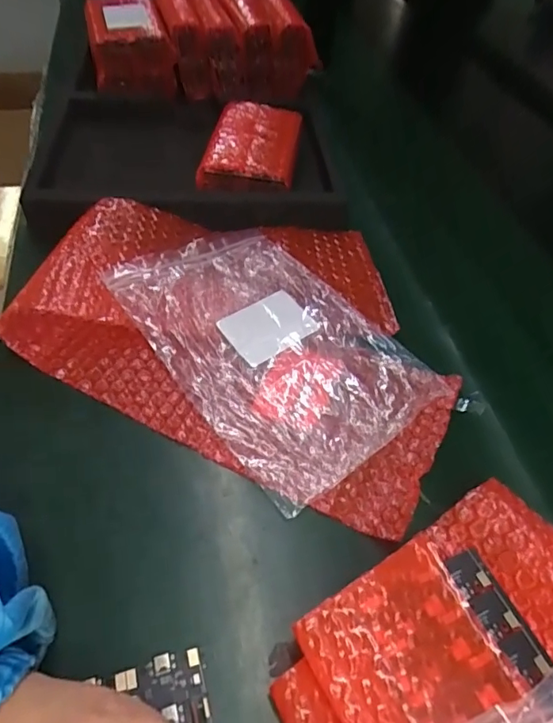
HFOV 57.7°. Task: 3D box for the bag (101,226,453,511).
[{"bbox_3d":[-0.007,-0.019,0.385,0.154,0.025,0.237,-29,58,-25],"label":"bag"}]

